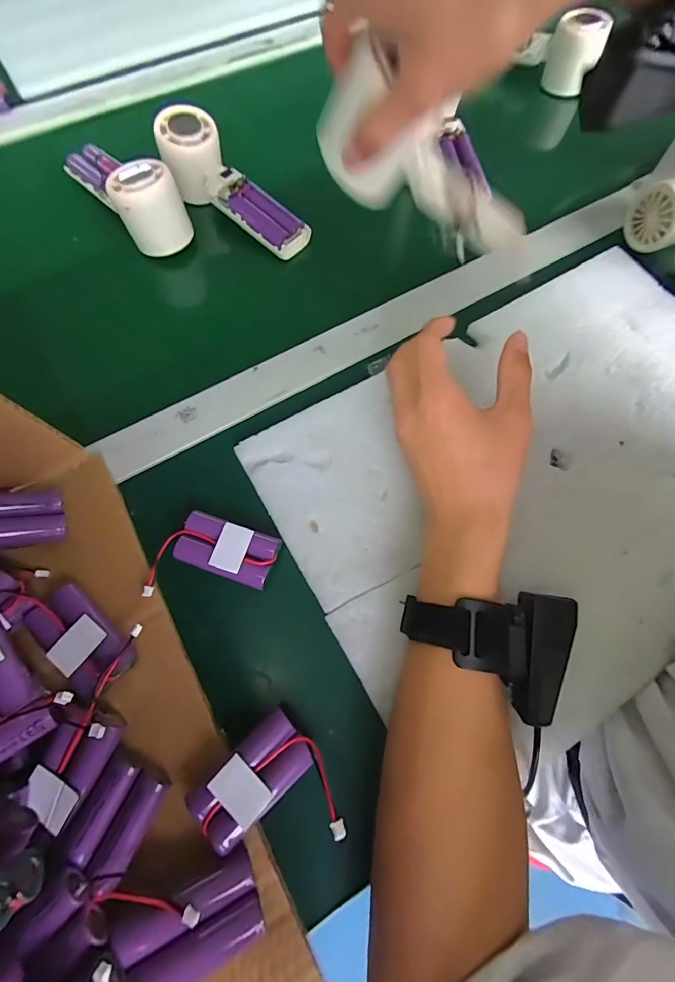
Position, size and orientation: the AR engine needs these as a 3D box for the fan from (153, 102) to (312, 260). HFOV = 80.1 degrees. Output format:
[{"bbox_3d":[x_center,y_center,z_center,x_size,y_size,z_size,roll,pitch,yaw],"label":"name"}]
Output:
[{"bbox_3d":[-0.100,-0.287,0.387,0.163,0.043,0.050,40,74,-4],"label":"fan"}]

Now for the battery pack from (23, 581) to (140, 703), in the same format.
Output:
[{"bbox_3d":[-0.156,0.092,0.249,0.069,0.024,0.036,37,74,11],"label":"battery pack"}]

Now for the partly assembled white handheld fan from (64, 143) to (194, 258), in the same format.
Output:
[{"bbox_3d":[-0.202,-0.290,0.376,0.054,0.056,0.162,-38,75,-13],"label":"partly assembled white handheld fan"}]

